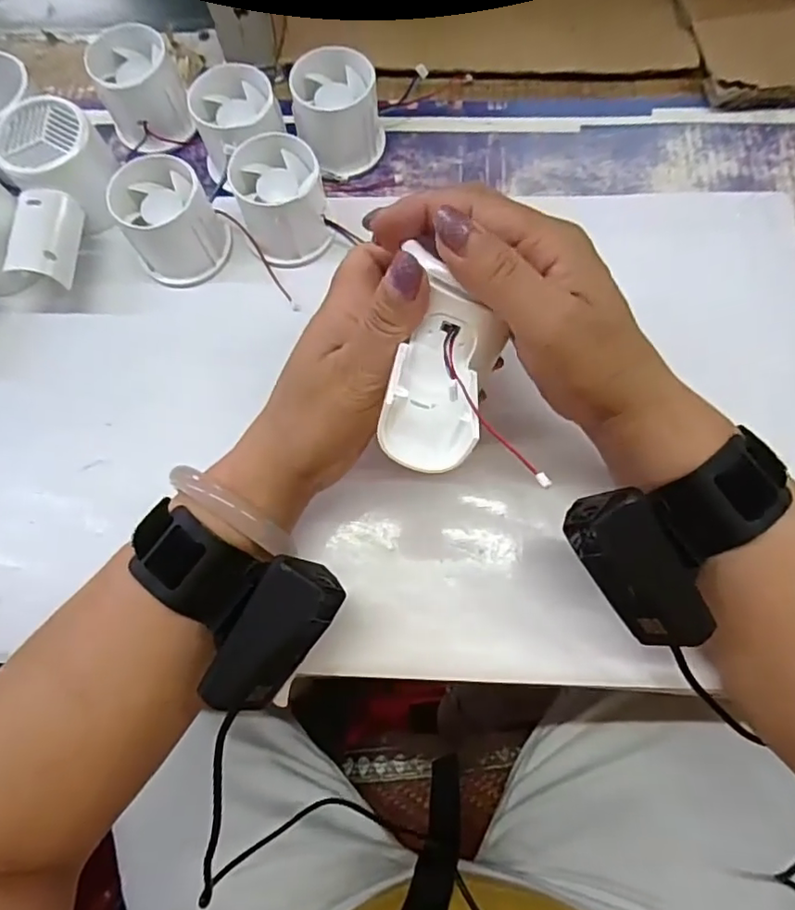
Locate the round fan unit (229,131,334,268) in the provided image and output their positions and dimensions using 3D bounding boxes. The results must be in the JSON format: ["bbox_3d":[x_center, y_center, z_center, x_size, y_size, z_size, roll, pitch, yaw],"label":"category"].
[{"bbox_3d":[-0.069,-0.152,0.341,0.049,0.045,0.056,-15,74,-2],"label":"round fan unit"}]

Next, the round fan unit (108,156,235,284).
[{"bbox_3d":[-0.135,-0.139,0.340,0.055,0.048,0.055,-1,74,2],"label":"round fan unit"}]

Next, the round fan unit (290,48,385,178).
[{"bbox_3d":[-0.037,-0.214,0.361,0.052,0.048,0.056,-11,74,-1],"label":"round fan unit"}]

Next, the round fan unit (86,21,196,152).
[{"bbox_3d":[-0.167,-0.238,0.373,0.053,0.045,0.065,-24,74,-5],"label":"round fan unit"}]

